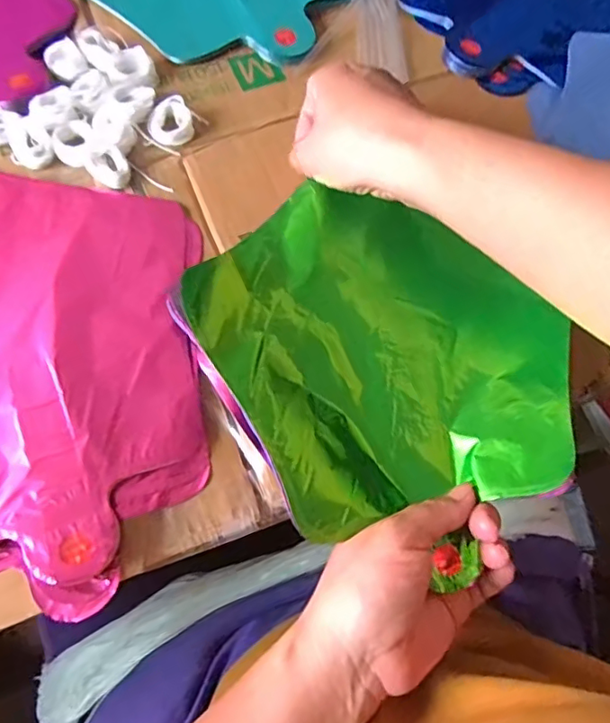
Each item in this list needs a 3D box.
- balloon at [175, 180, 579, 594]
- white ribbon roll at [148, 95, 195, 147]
[{"bbox_3d":[0.049,-0.015,0.325,0.191,0.042,0.212,-28,73,-11],"label":"balloon"},{"bbox_3d":[-0.089,-0.158,0.371,0.028,0.013,0.028,0,69,-1],"label":"white ribbon roll"}]

